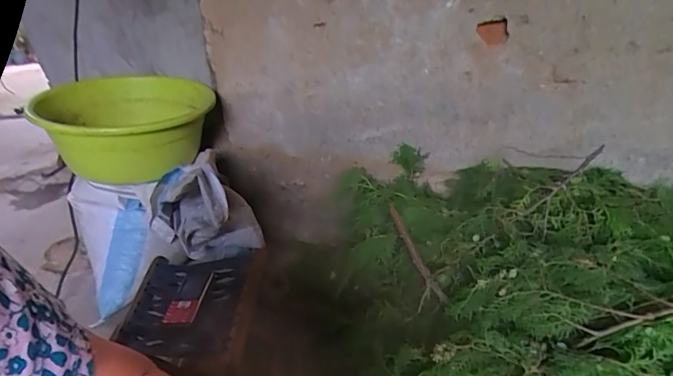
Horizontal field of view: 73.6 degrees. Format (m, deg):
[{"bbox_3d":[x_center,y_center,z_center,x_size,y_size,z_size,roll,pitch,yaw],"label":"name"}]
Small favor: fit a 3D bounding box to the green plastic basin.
[{"bbox_3d":[-0.546,-0.177,1.222,0.406,0.195,0.426,-14,27,-18],"label":"green plastic basin"}]

